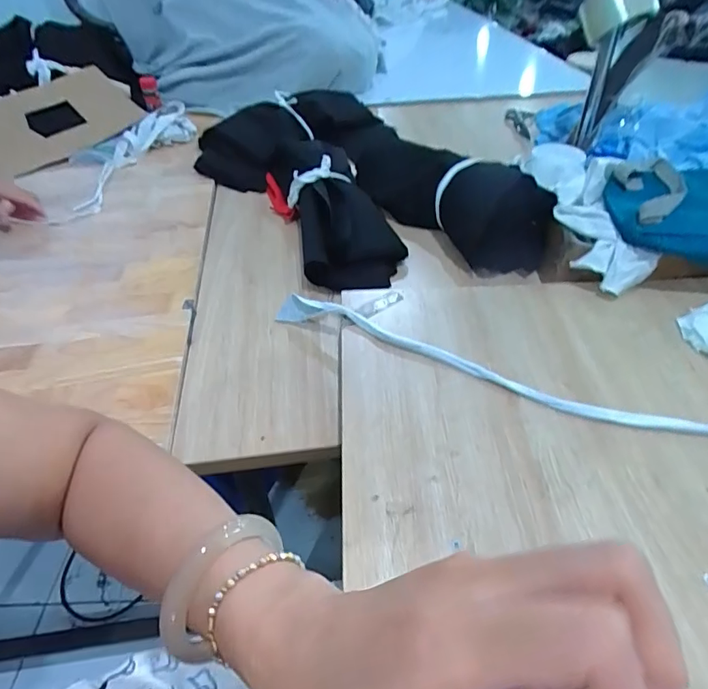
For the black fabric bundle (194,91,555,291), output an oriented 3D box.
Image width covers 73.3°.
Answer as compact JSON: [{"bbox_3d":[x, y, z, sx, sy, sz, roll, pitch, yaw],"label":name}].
[{"bbox_3d":[-0.037,-0.338,0.963,0.462,0.139,0.730,-14,44,-14],"label":"black fabric bundle"}]

